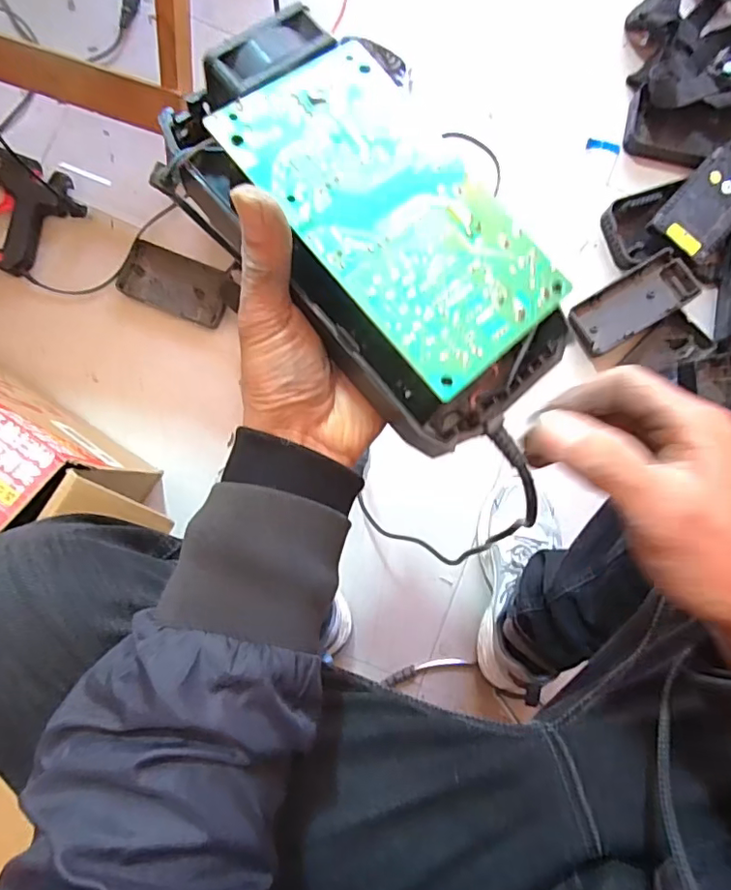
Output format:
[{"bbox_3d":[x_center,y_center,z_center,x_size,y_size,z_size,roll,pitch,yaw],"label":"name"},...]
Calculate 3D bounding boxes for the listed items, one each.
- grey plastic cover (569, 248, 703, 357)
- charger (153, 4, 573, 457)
[{"bbox_3d":[0.389,-0.208,0.804,0.173,0.034,0.080,-33,88,8],"label":"grey plastic cover"},{"bbox_3d":[-0.001,-0.096,0.270,0.112,0.060,0.206,-42,89,-16],"label":"charger"}]

